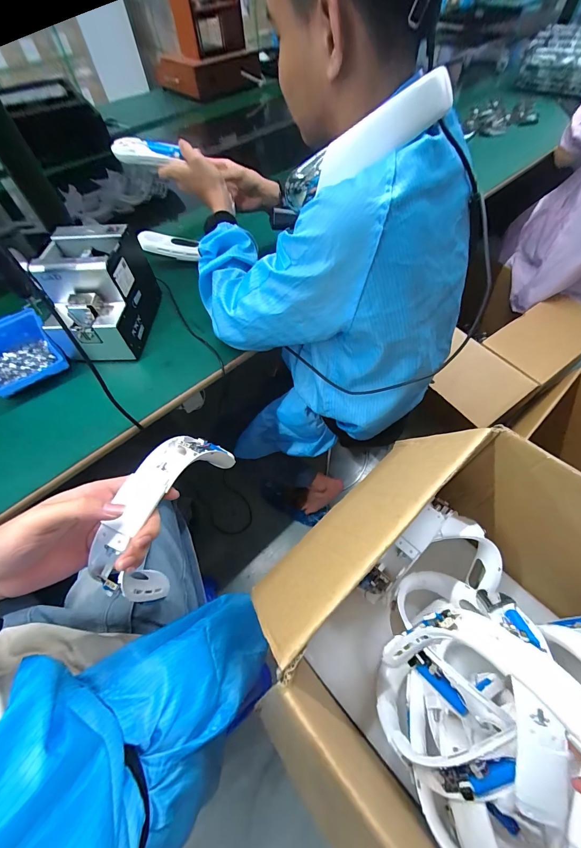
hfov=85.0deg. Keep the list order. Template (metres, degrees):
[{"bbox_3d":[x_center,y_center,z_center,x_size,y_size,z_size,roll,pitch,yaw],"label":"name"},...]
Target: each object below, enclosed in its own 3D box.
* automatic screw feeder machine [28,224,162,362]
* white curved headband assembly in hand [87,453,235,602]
[{"bbox_3d":[-0.325,-0.224,0.538,0.135,0.134,0.186,-1,59,3],"label":"automatic screw feeder machine"},{"bbox_3d":[-0.148,0.109,0.401,0.040,0.178,0.204,21,62,15],"label":"white curved headband assembly in hand"}]

